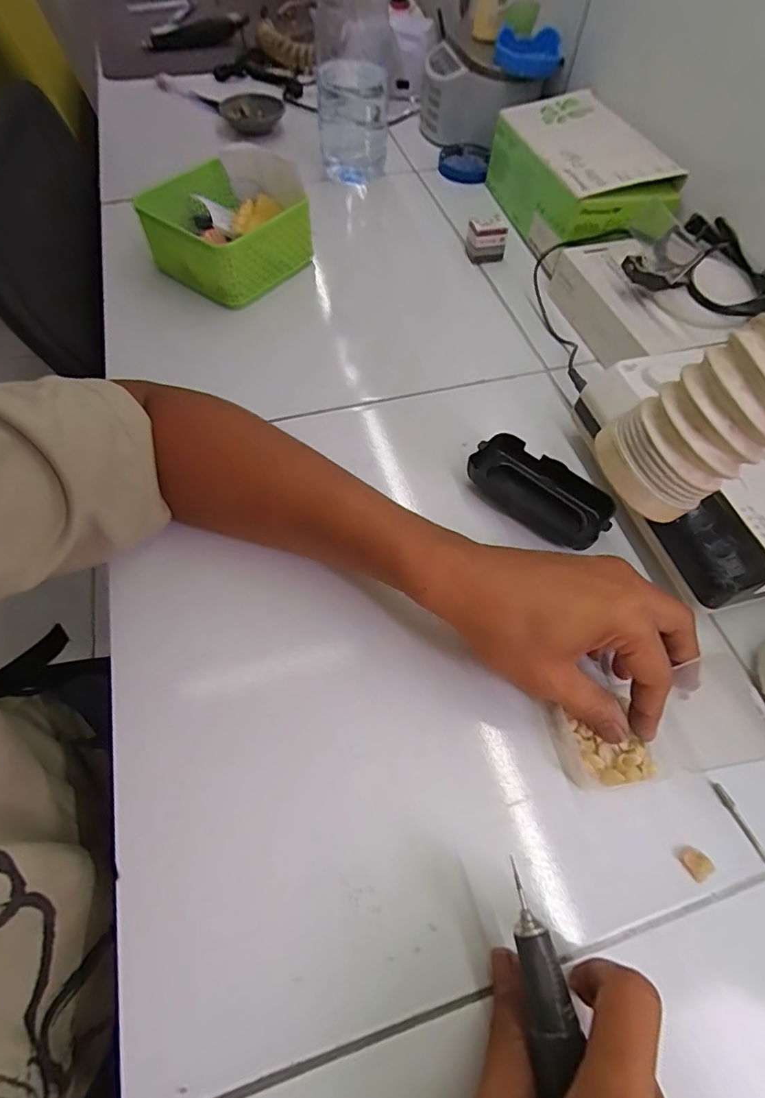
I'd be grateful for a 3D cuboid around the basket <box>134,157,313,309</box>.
[{"bbox_3d":[-0.162,-0.330,0.505,0.149,0.072,0.130,34,64,15],"label":"basket"}]

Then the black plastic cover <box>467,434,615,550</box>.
[{"bbox_3d":[0.120,-0.043,0.381,0.107,0.032,0.051,35,64,16],"label":"black plastic cover"}]

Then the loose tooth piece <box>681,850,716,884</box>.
[{"bbox_3d":[0.172,0.172,0.269,0.015,0.007,0.015,1,60,-3],"label":"loose tooth piece"}]

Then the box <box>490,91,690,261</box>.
[{"bbox_3d":[0.214,-0.420,0.559,0.114,0.091,0.227,-10,61,-9],"label":"box"}]

